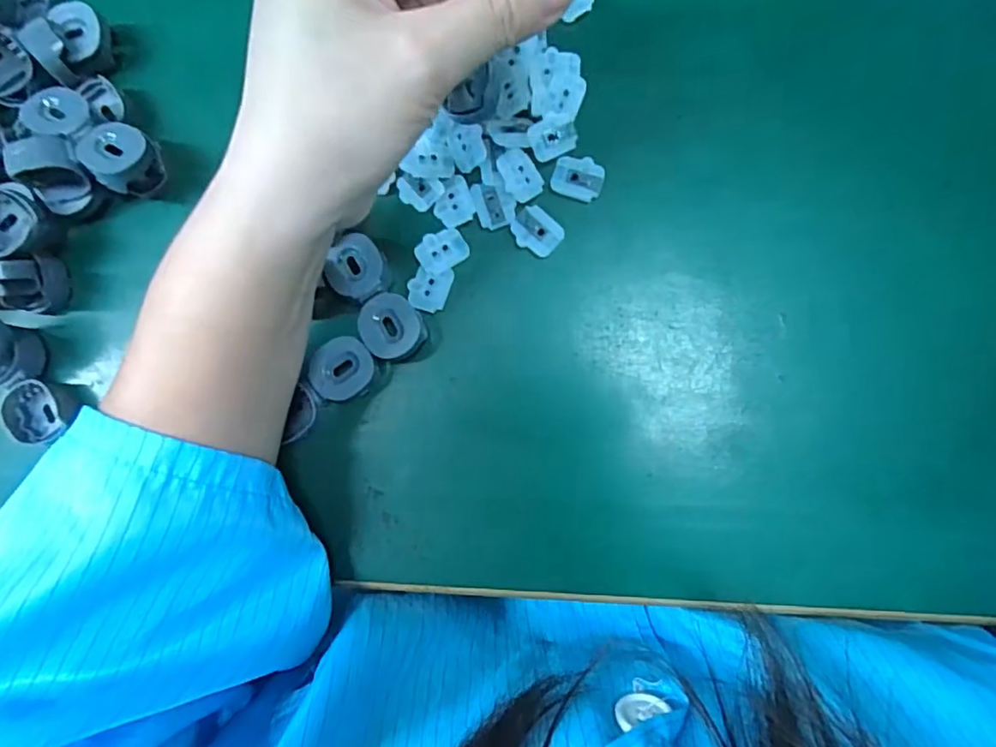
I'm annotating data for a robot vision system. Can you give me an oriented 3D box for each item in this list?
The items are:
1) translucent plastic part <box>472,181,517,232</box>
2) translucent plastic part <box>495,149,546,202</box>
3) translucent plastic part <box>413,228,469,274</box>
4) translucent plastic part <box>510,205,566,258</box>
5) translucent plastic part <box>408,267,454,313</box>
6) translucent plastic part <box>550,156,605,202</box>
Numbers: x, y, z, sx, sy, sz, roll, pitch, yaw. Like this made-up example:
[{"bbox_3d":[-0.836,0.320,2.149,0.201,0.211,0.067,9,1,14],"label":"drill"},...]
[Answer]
[{"bbox_3d":[-0.002,-0.075,0.253,0.016,0.004,0.021,-16,85,4],"label":"translucent plastic part"},{"bbox_3d":[0.009,-0.086,0.252,0.016,0.006,0.021,-31,84,3],"label":"translucent plastic part"},{"bbox_3d":[-0.025,-0.054,0.254,0.022,0.004,0.016,-29,84,3],"label":"translucent plastic part"},{"bbox_3d":[0.017,-0.062,0.254,0.022,0.004,0.018,40,91,6],"label":"translucent plastic part"},{"bbox_3d":[-0.030,-0.037,0.256,0.017,0.004,0.020,14,88,6],"label":"translucent plastic part"},{"bbox_3d":[0.035,-0.086,0.254,0.022,0.004,0.018,19,88,6],"label":"translucent plastic part"}]

